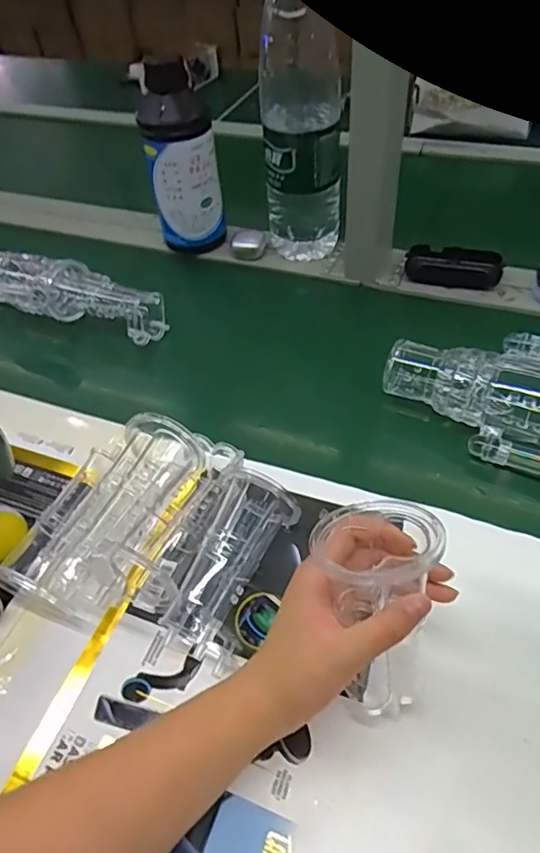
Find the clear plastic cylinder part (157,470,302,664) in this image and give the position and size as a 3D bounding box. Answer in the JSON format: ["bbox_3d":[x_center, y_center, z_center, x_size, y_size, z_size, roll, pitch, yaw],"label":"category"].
[{"bbox_3d":[-0.031,0.098,0.415,0.053,0.053,0.134,22,68,22],"label":"clear plastic cylinder part"}]

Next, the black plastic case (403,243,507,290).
[{"bbox_3d":[0.224,-0.197,0.679,0.109,0.031,0.042,10,51,13],"label":"black plastic case"}]

